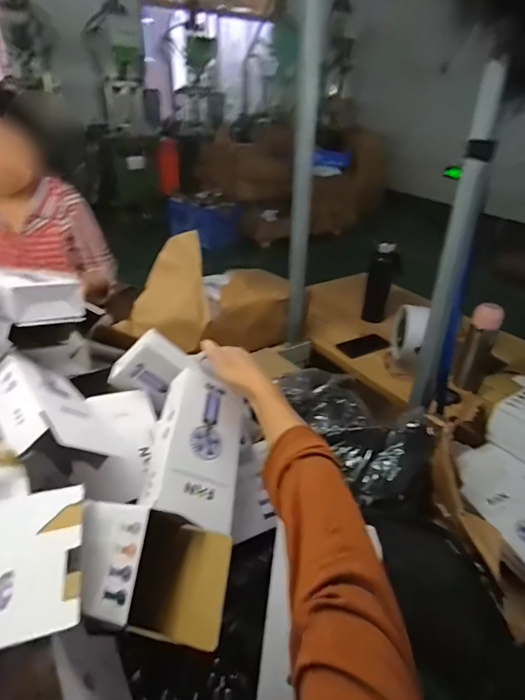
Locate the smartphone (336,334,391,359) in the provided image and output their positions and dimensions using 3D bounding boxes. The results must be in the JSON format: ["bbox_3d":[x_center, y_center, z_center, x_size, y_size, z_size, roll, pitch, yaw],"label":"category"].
[{"bbox_3d":[0.308,-0.014,1.274,0.158,0.006,0.091,-17,34,-22],"label":"smartphone"}]

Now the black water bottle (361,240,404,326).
[{"bbox_3d":[0.377,-0.206,1.352,0.083,0.271,0.070,11,31,8],"label":"black water bottle"}]

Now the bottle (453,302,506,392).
[{"bbox_3d":[0.524,-0.002,1.027,0.061,0.214,0.077,16,32,16],"label":"bottle"}]

